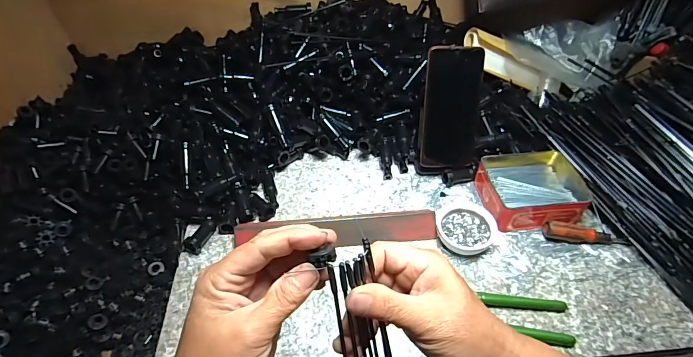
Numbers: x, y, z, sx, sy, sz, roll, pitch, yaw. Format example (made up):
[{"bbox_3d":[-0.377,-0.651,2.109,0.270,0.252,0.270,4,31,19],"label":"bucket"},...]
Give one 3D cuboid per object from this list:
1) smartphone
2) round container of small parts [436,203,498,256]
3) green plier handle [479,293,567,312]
[{"bbox_3d":[0.148,-0.098,0.534,0.080,0.163,0.015,0,20,2],"label":"smartphone"},{"bbox_3d":[0.150,0.062,0.497,0.070,0.025,0.080,-17,48,-14],"label":"round container of small parts"},{"bbox_3d":[0.200,0.140,0.431,0.093,0.012,0.012,2,46,4],"label":"green plier handle"}]

